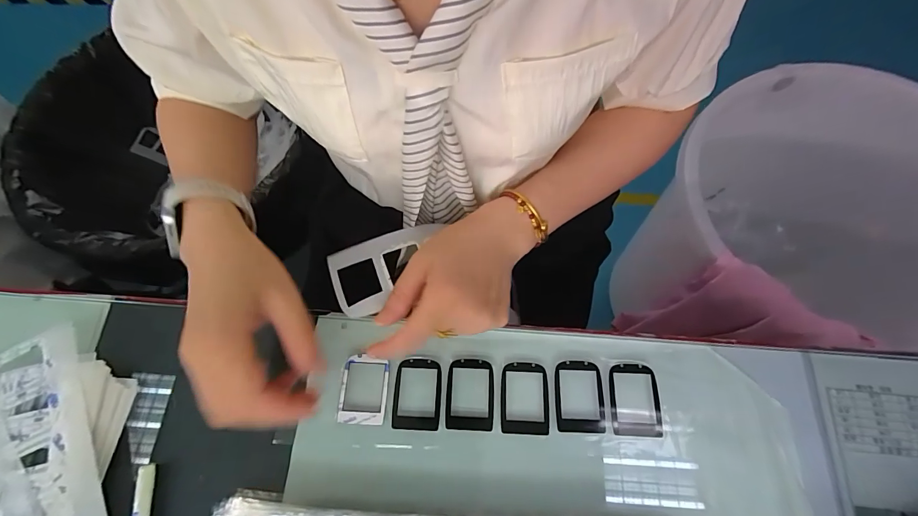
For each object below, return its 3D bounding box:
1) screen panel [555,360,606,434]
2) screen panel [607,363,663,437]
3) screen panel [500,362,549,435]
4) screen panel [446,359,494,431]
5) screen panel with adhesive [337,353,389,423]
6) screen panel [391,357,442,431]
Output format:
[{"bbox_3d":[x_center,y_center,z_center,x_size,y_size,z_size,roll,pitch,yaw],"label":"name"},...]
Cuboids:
[{"bbox_3d":[0.091,0.104,0.298,0.035,0.004,0.050,2,68,3],"label":"screen panel"},{"bbox_3d":[0.131,0.105,0.293,0.036,0.004,0.050,0,68,2],"label":"screen panel"},{"bbox_3d":[0.050,0.105,0.297,0.035,0.004,0.051,2,68,3],"label":"screen panel"},{"bbox_3d":[0.008,0.103,0.299,0.036,0.004,0.051,2,68,2],"label":"screen panel"},{"bbox_3d":[-0.074,0.101,0.302,0.036,0.004,0.048,2,68,2],"label":"screen panel with adhesive"},{"bbox_3d":[-0.032,0.103,0.300,0.036,0.004,0.051,2,68,2],"label":"screen panel"}]

